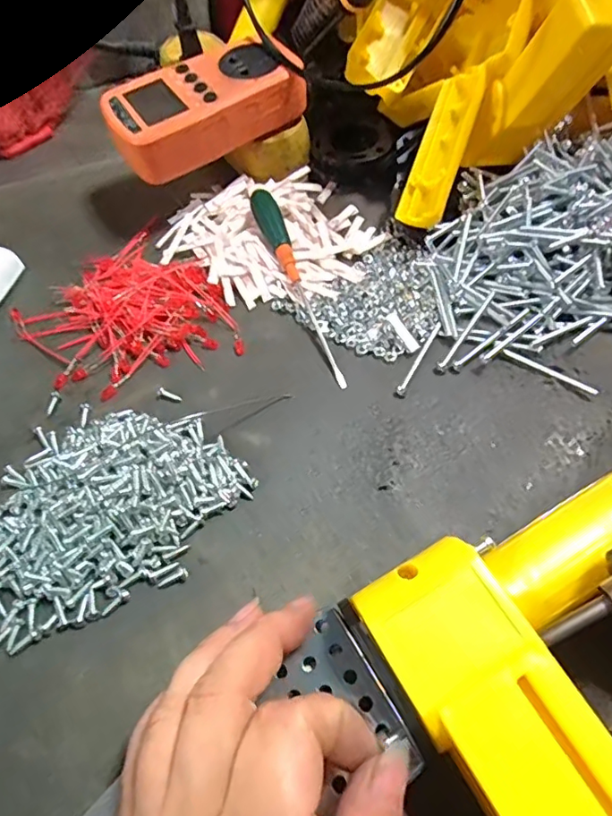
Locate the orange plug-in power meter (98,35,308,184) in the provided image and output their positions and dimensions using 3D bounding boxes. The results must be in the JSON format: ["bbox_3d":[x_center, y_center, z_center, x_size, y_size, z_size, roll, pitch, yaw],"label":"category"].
[{"bbox_3d":[-0.067,-0.198,0.342,0.124,0.033,0.064,-28,62,-14],"label":"orange plug-in power meter"}]

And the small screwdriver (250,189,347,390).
[{"bbox_3d":[-0.005,-0.079,0.319,0.015,0.023,0.148,-20,60,-10],"label":"small screwdriver"}]

